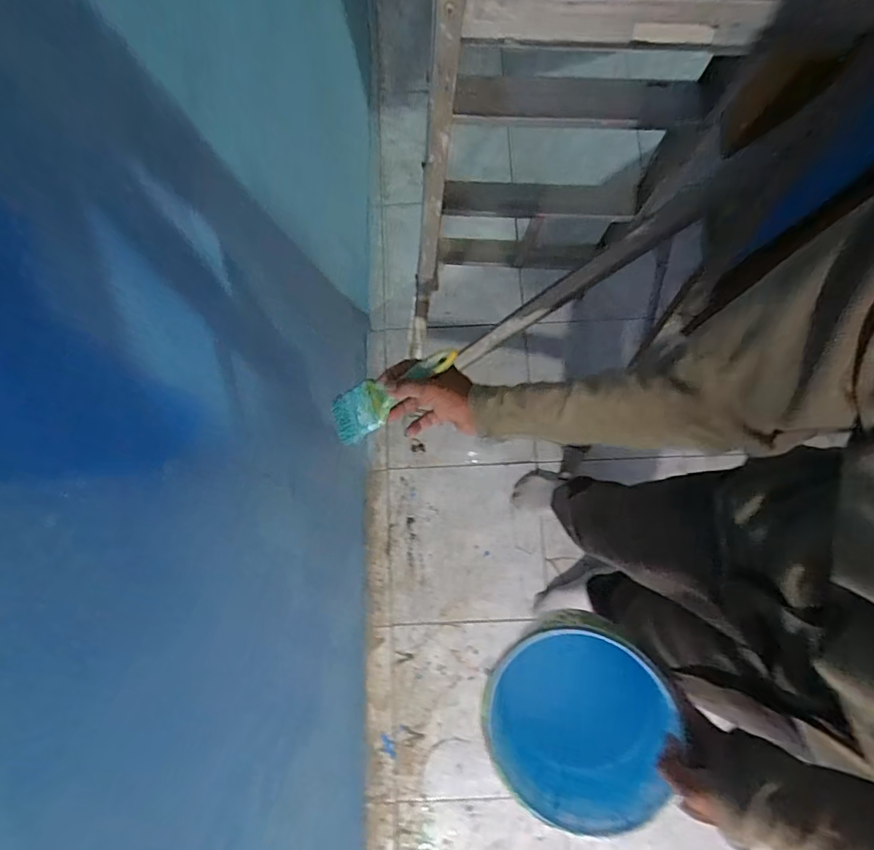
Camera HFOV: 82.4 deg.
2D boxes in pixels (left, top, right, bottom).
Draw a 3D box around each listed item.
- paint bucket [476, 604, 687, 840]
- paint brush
[{"bbox_3d":[0.156,0.312,0.566,0.179,0.215,0.164,-13,77,13],"label":"paint bucket"},{"bbox_3d":[-0.058,-0.043,0.608,0.192,0.023,0.065,-30,79,27],"label":"paint brush"}]

